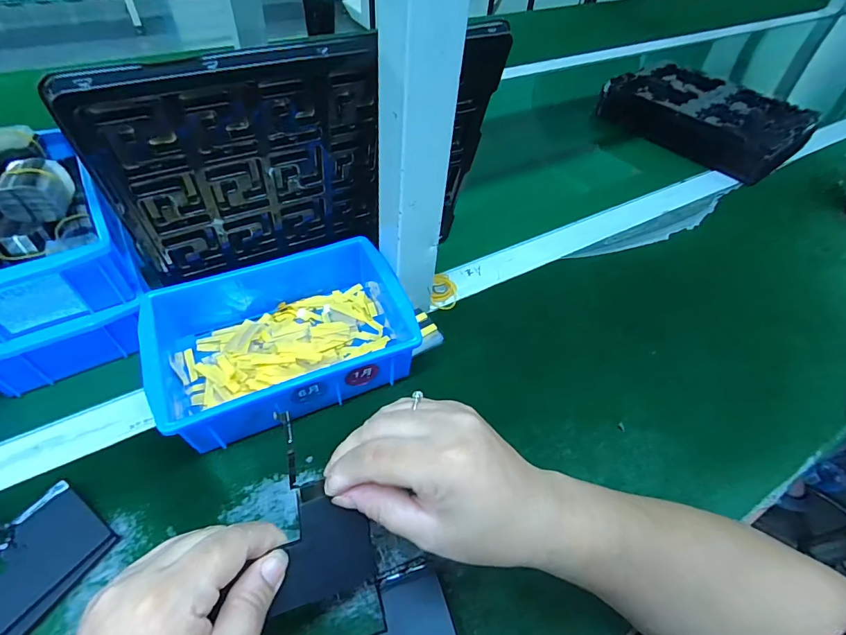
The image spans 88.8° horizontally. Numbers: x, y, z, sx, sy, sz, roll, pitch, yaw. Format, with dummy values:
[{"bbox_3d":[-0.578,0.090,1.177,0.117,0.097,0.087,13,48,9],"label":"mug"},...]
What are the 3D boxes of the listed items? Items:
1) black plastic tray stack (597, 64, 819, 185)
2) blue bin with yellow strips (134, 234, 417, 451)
[{"bbox_3d":[0.468,-0.334,0.717,0.205,0.058,0.283,-25,55,-24],"label":"black plastic tray stack"},{"bbox_3d":[-0.119,0.016,0.377,0.201,0.072,0.141,-17,52,-19],"label":"blue bin with yellow strips"}]

